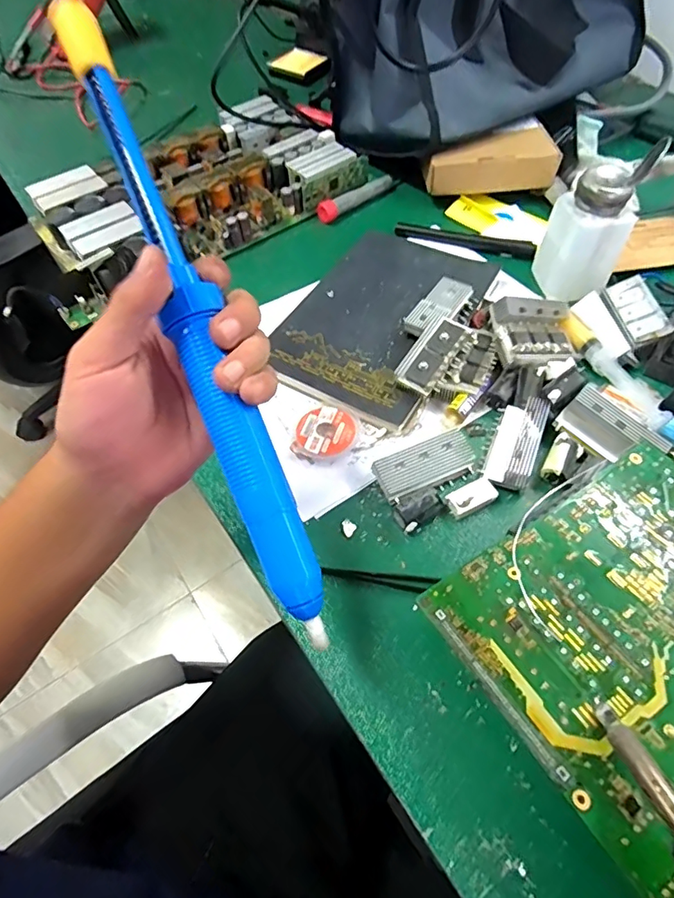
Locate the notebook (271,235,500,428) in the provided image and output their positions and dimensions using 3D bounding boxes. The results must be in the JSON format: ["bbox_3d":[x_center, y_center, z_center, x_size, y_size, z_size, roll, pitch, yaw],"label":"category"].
[{"bbox_3d":[0.039,-0.119,0.442,0.141,0.015,0.211,26,62,17],"label":"notebook"}]

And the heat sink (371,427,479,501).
[{"bbox_3d":[0.062,0.013,0.359,0.070,0.017,0.030,-22,60,-11],"label":"heat sink"}]

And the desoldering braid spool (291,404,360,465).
[{"bbox_3d":[-0.007,-0.013,0.381,0.046,0.005,0.048,7,58,6],"label":"desoldering braid spool"}]

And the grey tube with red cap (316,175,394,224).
[{"bbox_3d":[0.021,-0.276,0.549,0.102,0.015,0.017,-36,63,-19],"label":"grey tube with red cap"}]

